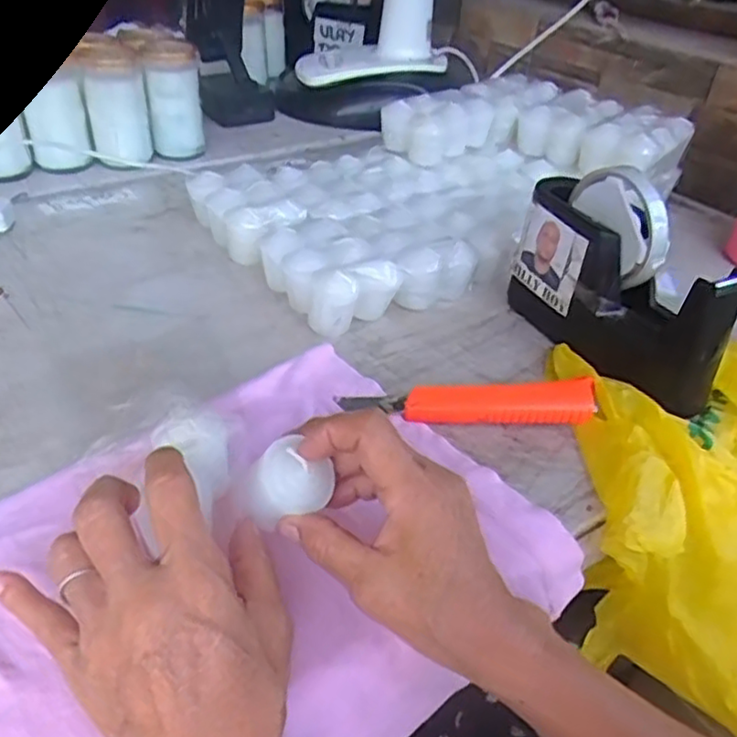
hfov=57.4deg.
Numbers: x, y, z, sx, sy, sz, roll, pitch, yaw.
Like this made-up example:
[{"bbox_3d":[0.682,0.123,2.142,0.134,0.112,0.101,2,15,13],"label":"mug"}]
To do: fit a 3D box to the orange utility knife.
[{"bbox_3d":[0.066,0.022,0.439,0.163,0.023,0.026,0,37,-4],"label":"orange utility knife"}]

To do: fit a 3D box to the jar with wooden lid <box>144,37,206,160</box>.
[{"bbox_3d":[-0.220,-0.308,0.771,0.056,0.119,0.053,-2,38,-8],"label":"jar with wooden lid"}]

